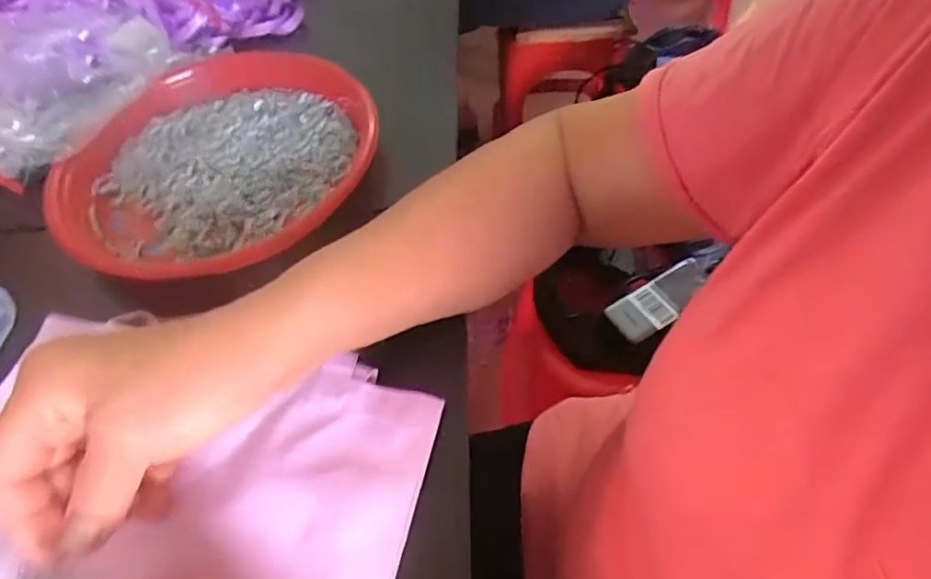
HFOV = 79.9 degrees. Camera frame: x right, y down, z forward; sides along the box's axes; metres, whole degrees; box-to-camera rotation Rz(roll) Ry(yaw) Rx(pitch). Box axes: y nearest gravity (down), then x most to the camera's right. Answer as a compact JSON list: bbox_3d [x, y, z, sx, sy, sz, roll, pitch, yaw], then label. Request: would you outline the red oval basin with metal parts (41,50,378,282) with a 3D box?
[{"bbox_3d":[-0.188,-0.109,0.428,0.227,0.043,0.234,-20,56,-9],"label":"red oval basin with metal parts"}]

